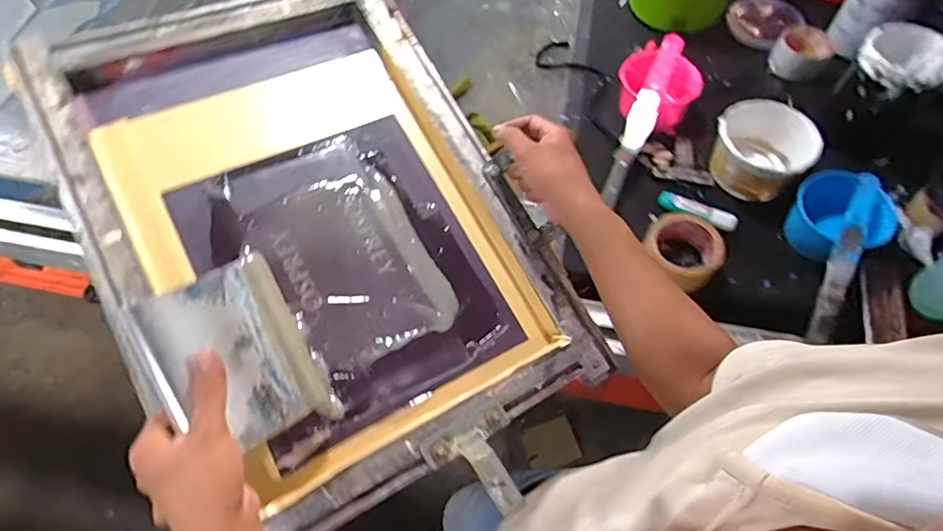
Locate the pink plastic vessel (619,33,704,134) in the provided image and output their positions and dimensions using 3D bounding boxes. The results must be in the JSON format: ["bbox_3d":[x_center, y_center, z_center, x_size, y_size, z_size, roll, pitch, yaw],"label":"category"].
[{"bbox_3d":[0.288,-0.279,0.832,0.119,0.101,0.102,18,63,11],"label":"pink plastic vessel"}]

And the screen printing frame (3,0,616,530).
[{"bbox_3d":[-0.157,-0.053,0.559,0.390,0.047,0.548,-26,75,-20],"label":"screen printing frame"}]

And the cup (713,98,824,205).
[{"bbox_3d":[0.410,-0.165,0.770,0.129,0.084,0.115,38,69,20],"label":"cup"}]

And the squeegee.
[{"bbox_3d":[-0.186,0.084,0.434,0.125,0.030,0.158,-35,103,-42],"label":"squeegee"}]

